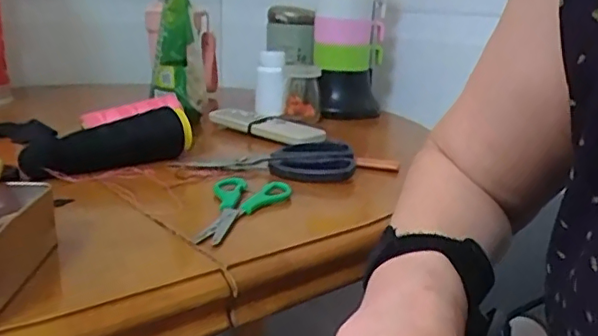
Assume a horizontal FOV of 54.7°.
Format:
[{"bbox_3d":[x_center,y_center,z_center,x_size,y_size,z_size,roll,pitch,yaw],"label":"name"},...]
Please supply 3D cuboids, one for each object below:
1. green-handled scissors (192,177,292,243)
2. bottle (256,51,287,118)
[{"bbox_3d":[-0.039,0.030,0.443,0.062,0.012,0.114,2,16,0],"label":"green-handled scissors"},{"bbox_3d":[-0.037,-0.111,0.757,0.038,0.083,0.032,2,16,2],"label":"bottle"}]

